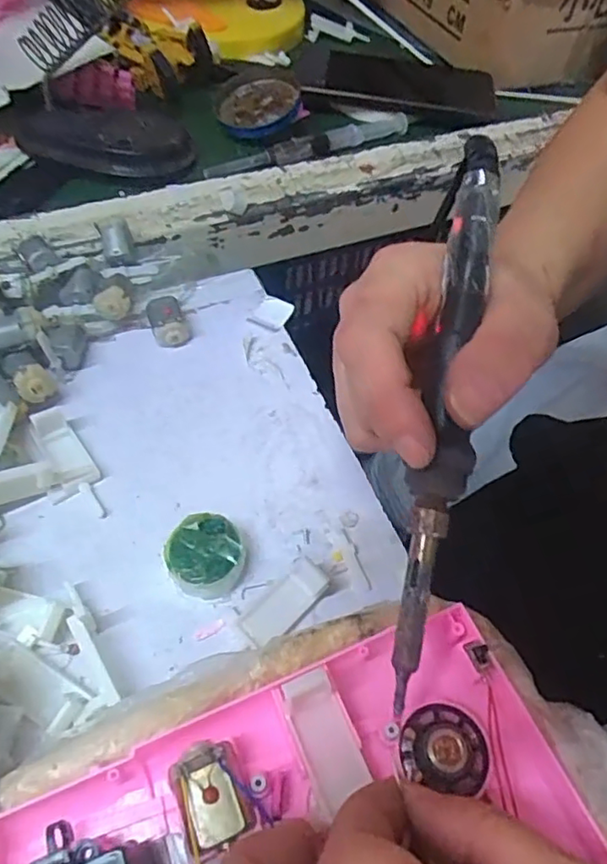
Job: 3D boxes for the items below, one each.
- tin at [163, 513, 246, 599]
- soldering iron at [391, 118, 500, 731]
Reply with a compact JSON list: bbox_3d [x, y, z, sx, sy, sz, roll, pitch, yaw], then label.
[{"bbox_3d":[-0.042,0.053,0.258,0.031,0.017,0.032,2,54,-3],"label":"tin"},{"bbox_3d":[0.046,-0.013,0.193,0.020,0.014,0.188,10,80,2],"label":"soldering iron"}]

